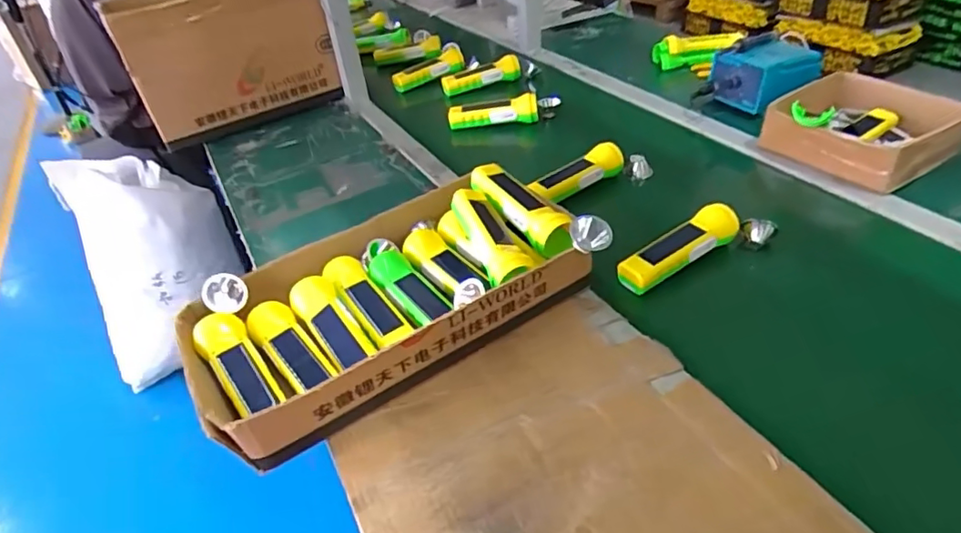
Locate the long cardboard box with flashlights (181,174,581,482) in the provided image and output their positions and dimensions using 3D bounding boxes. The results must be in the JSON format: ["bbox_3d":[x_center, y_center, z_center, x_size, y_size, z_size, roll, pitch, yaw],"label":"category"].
[{"bbox_3d":[-0.100,0.031,0.643,0.422,0.090,0.215,-25,41,-23],"label":"long cardboard box with flashlights"}]

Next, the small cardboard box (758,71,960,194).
[{"bbox_3d":[0.575,-0.210,0.861,0.212,0.069,0.212,-24,41,-22],"label":"small cardboard box"}]

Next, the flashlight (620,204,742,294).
[{"bbox_3d":[0.241,-0.025,0.700,0.173,0.041,0.047,-25,41,-23],"label":"flashlight"}]

